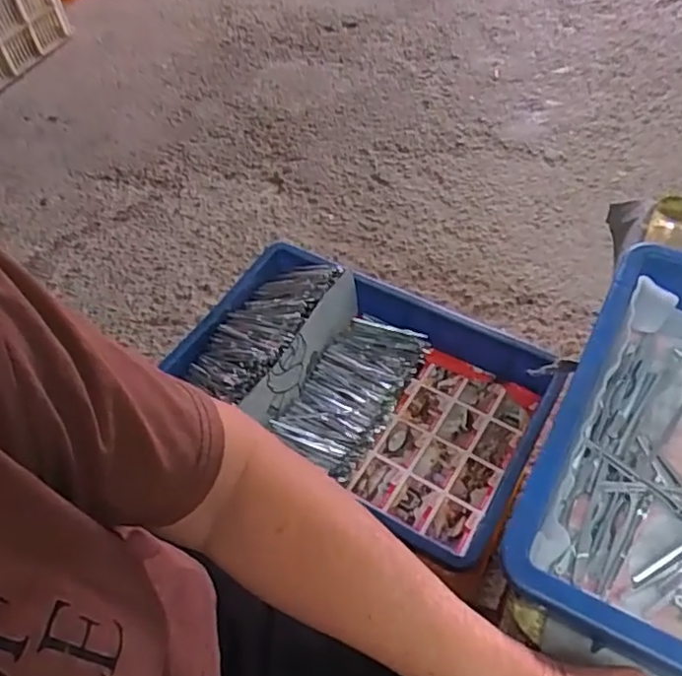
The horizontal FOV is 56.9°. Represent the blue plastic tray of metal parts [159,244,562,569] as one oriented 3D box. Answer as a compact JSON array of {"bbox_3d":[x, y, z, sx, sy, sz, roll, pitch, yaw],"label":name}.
[{"bbox_3d":[0.017,0.061,0.785,0.420,0.111,0.280,22,58,19],"label":"blue plastic tray of metal parts"}]

